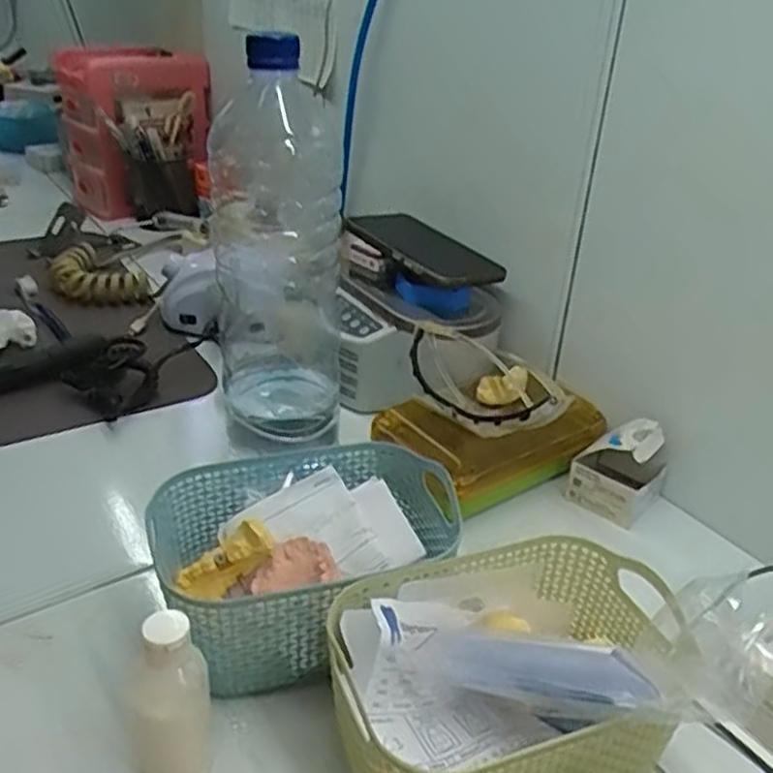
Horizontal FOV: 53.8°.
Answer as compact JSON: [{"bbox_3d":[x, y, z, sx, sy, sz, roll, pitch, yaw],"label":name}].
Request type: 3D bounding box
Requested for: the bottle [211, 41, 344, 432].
[{"bbox_3d":[-0.076,-0.103,0.531,0.083,0.245,0.104,-2,31,-10],"label":"bottle"}]

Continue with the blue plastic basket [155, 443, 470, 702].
[{"bbox_3d":[-0.046,0.101,0.459,0.169,0.075,0.127,-10,33,-22],"label":"blue plastic basket"}]

